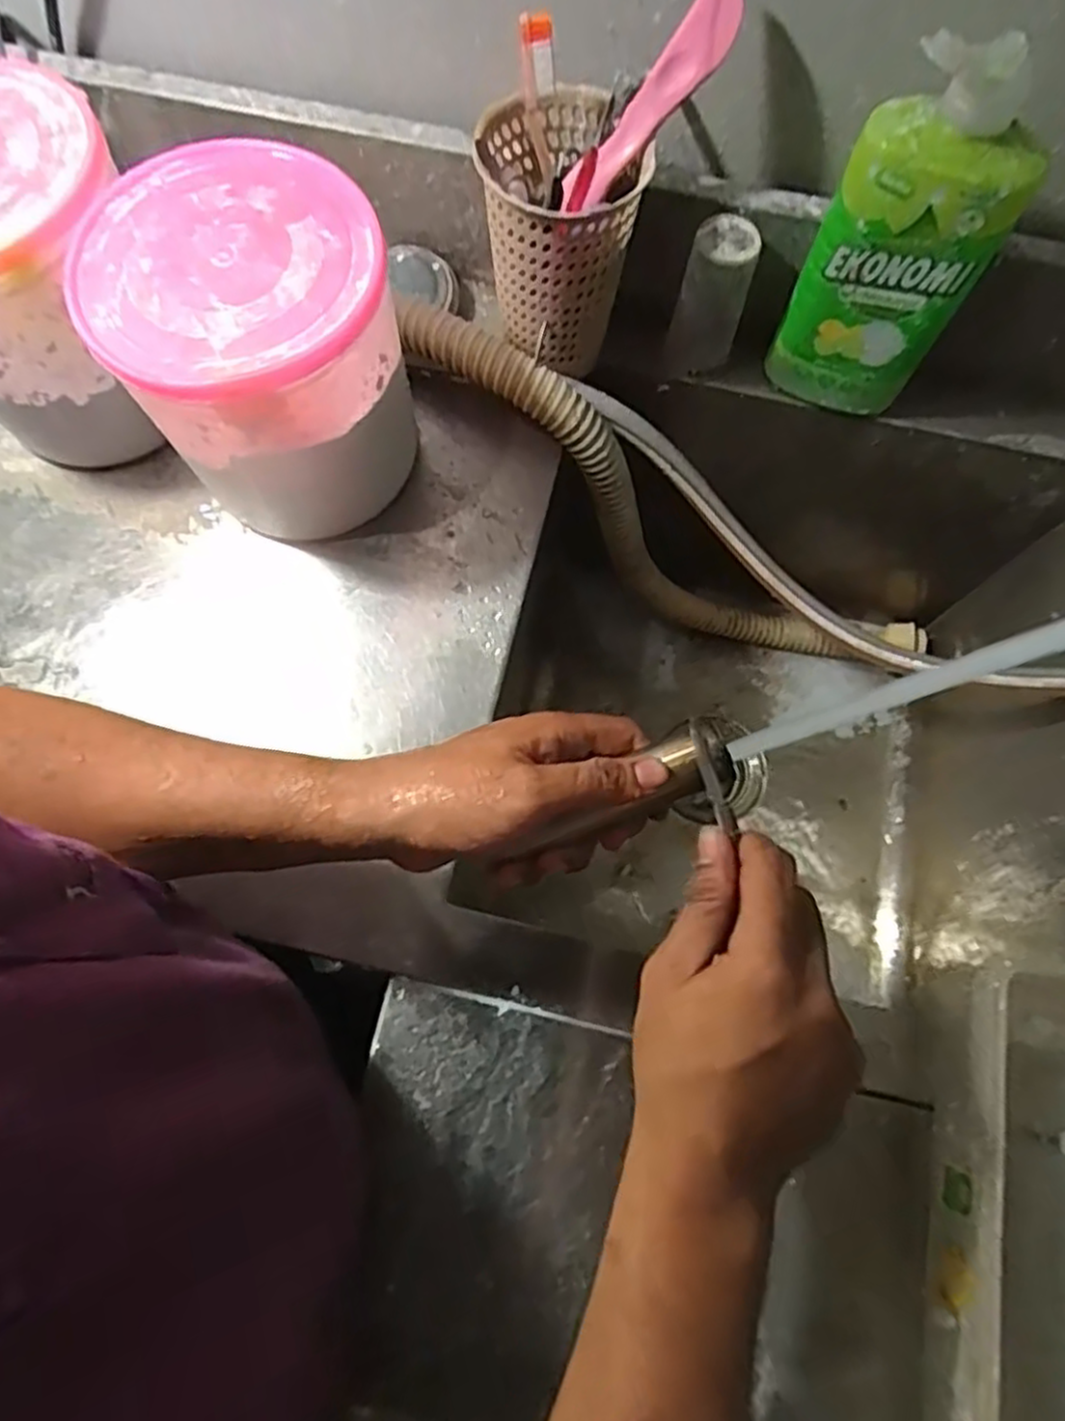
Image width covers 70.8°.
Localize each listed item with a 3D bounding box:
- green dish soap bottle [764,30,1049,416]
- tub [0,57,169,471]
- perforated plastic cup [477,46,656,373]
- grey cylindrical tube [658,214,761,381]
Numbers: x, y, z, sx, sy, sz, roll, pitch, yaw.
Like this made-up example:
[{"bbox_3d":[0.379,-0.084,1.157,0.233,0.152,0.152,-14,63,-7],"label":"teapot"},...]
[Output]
[{"bbox_3d":[0.215,-0.266,0.442,0.093,0.212,0.035,10,70,3],"label":"green dish soap bottle"},{"bbox_3d":[-0.307,-0.259,0.472,0.148,0.172,0.168,-25,72,-9],"label":"tub"},{"bbox_3d":[0.018,-0.295,0.478,0.091,0.139,0.093,0,73,-1],"label":"perforated plastic cup"},{"bbox_3d":[0.121,-0.275,0.509,0.045,0.097,0.037,22,71,7],"label":"grey cylindrical tube"}]

